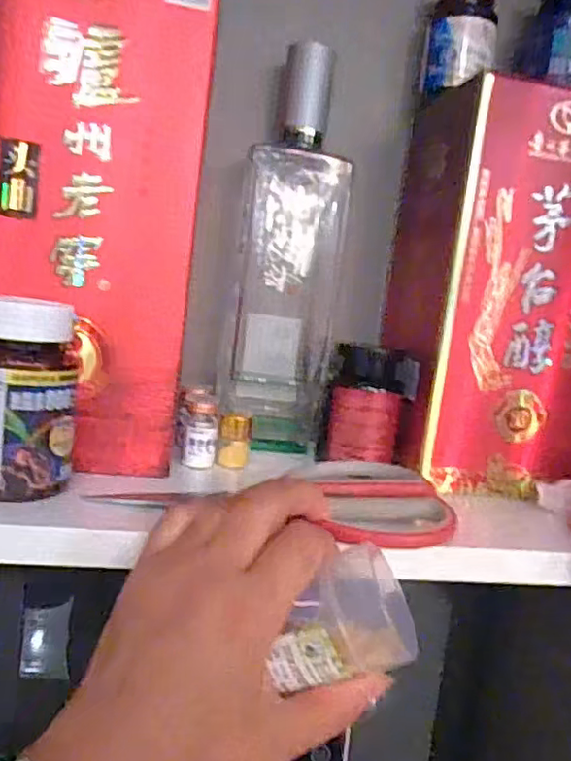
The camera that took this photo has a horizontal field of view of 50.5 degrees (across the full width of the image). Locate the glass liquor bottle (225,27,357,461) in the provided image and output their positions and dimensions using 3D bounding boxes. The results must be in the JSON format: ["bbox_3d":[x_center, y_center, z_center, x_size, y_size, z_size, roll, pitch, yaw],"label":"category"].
[{"bbox_3d":[0.002,-0.084,0.443,0.067,0.266,0.055,10,9,24],"label":"glass liquor bottle"}]

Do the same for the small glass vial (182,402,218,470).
[{"bbox_3d":[-0.054,0.034,0.385,0.021,0.042,0.019,5,8,-7],"label":"small glass vial"}]

